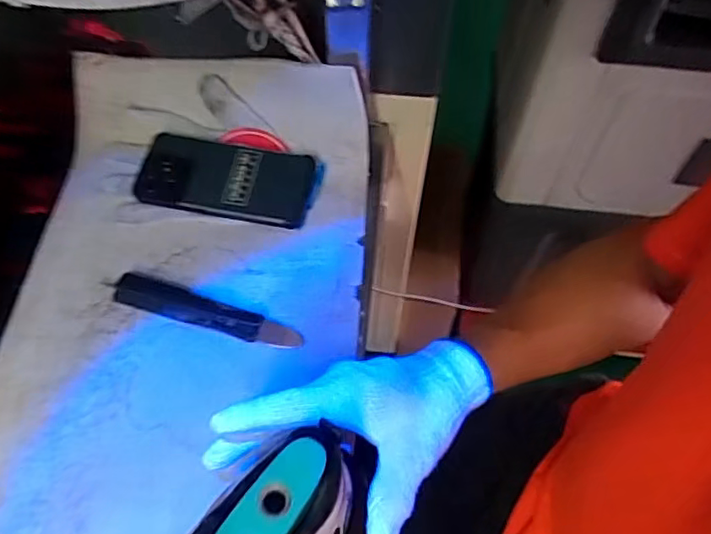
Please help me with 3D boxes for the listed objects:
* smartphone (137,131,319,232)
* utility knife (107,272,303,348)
[{"bbox_3d":[-0.128,-0.086,0.566,0.166,0.012,0.081,8,68,5],"label":"smartphone"},{"bbox_3d":[-0.128,0.036,0.501,0.168,0.014,0.029,15,60,7],"label":"utility knife"}]

